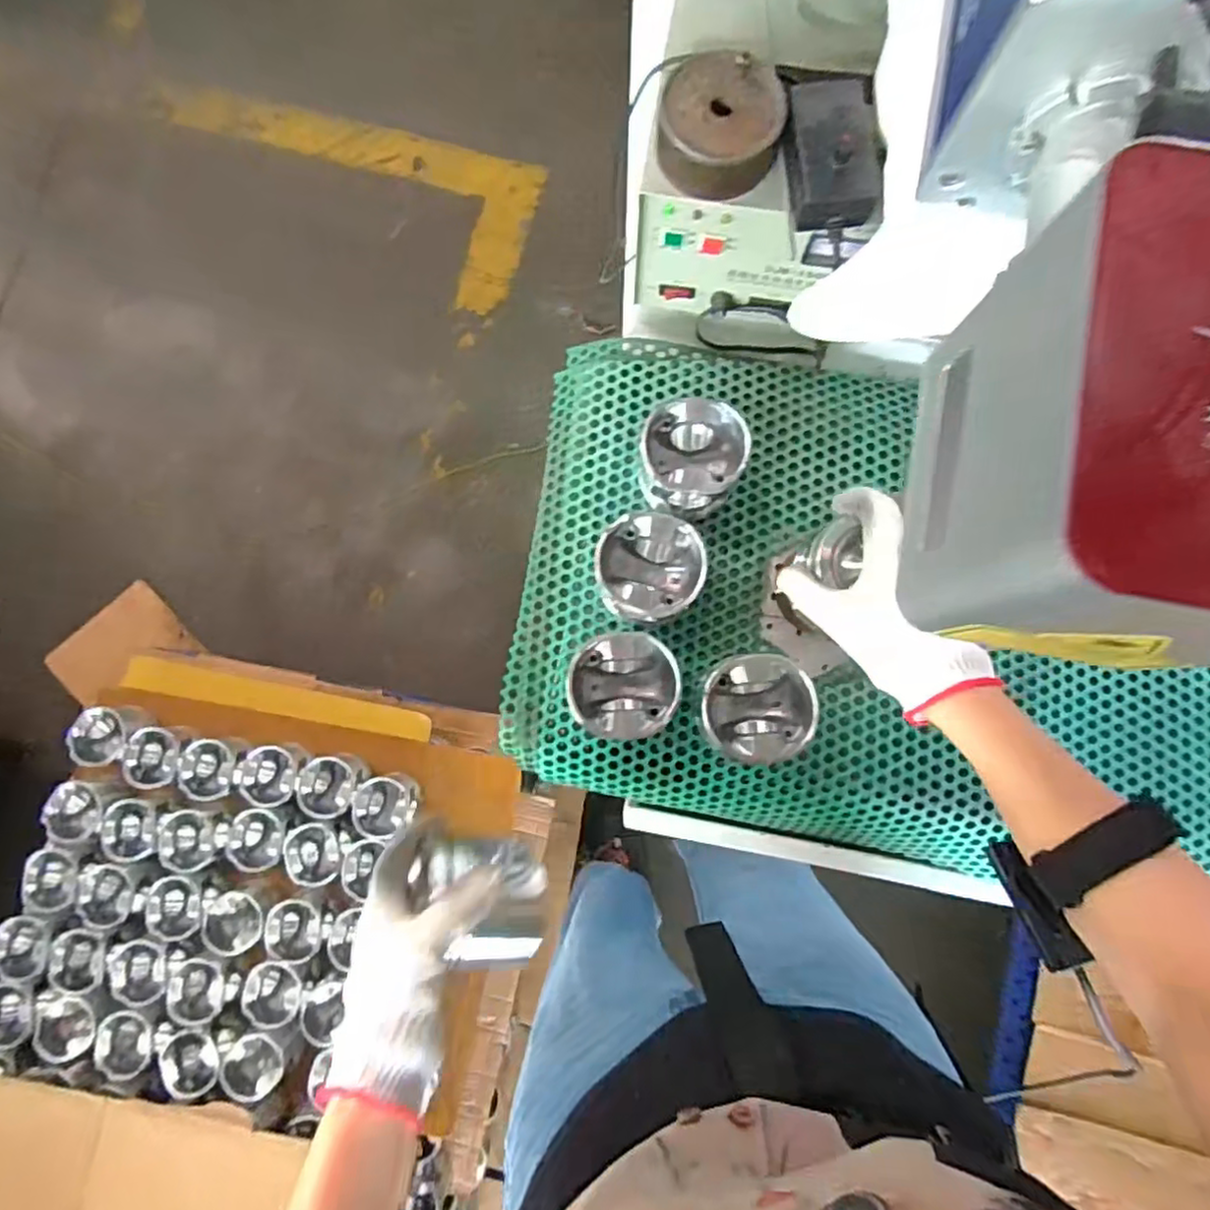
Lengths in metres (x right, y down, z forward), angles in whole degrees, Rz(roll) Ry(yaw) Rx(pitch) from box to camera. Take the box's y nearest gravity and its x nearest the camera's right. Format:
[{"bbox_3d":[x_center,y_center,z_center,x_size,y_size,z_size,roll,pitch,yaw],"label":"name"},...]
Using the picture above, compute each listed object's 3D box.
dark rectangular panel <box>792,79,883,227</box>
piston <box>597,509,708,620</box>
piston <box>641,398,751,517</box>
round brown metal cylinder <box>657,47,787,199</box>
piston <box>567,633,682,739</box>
[{"bbox_3d":[0.152,-0.299,0.440,0.056,0.028,0.096,-1,82,0],"label":"dark rectangular panel"},{"bbox_3d":[0.033,-0.029,0.514,0.078,0.061,0.088,-2,82,0],"label":"piston"},{"bbox_3d":[0.069,-0.117,0.531,0.088,0.067,0.082,0,82,0],"label":"piston"},{"bbox_3d":[0.076,-0.315,0.447,0.081,0.043,0.073,14,82,2],"label":"round brown metal cylinder"},{"bbox_3d":[0.012,0.060,0.506,0.076,0.065,0.077,0,82,0],"label":"piston"}]

